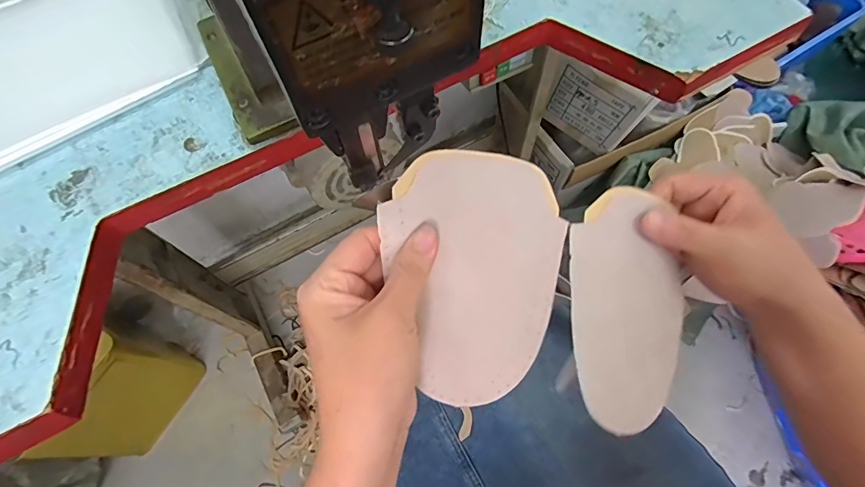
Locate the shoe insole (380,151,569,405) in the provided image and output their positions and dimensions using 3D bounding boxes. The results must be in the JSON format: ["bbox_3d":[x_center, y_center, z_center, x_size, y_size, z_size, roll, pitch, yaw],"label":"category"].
[{"bbox_3d":[0.026,0.019,0.237,0.098,0.011,0.133,-5,97,-9],"label":"shoe insole"}]

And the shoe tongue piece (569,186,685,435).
[{"bbox_3d":[0.121,0.038,0.253,0.086,0.010,0.135,6,81,-22],"label":"shoe tongue piece"}]

